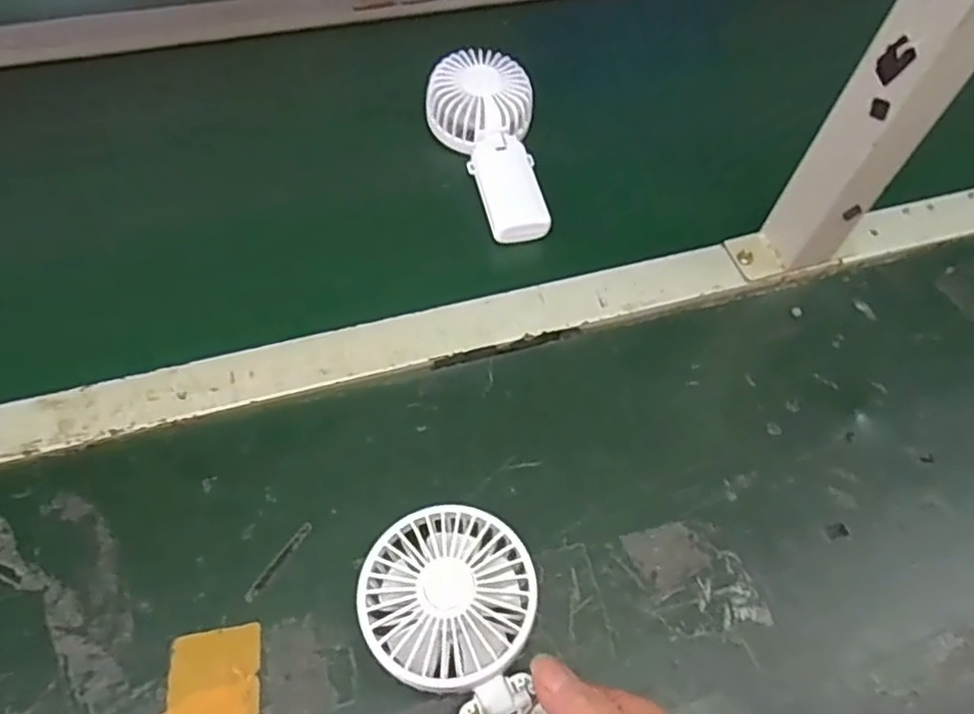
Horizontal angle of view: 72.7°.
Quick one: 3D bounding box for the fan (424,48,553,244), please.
[{"bbox_3d":[0.009,-0.169,0.535,0.081,0.035,0.174,-13,72,-13],"label":"fan"}]

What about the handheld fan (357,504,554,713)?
[{"bbox_3d":[0.004,0.159,0.313,0.080,0.030,0.183,-21,69,-18],"label":"handheld fan"}]

